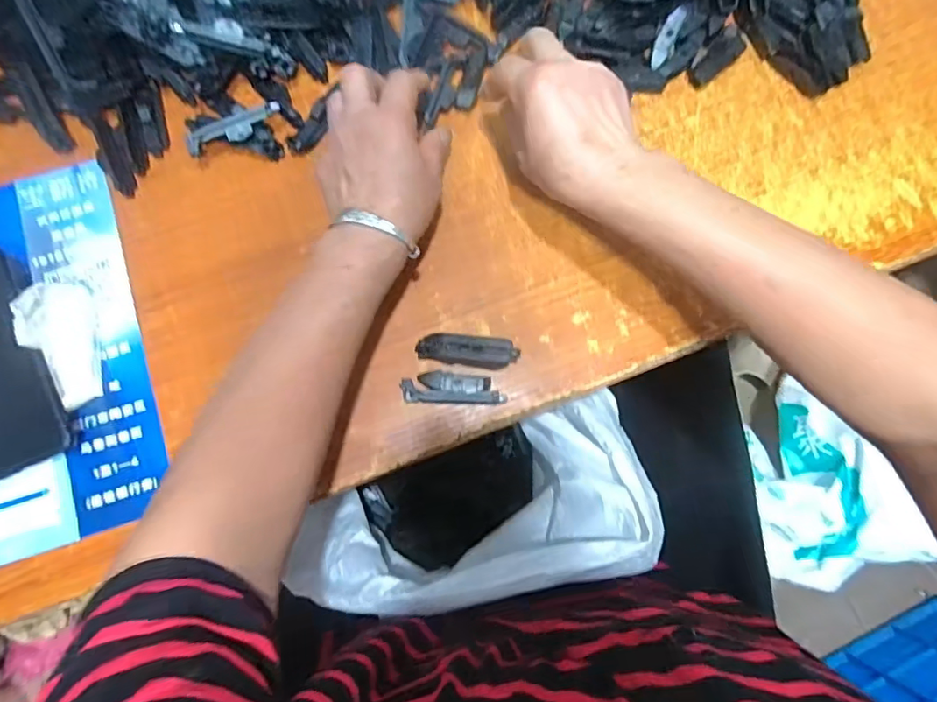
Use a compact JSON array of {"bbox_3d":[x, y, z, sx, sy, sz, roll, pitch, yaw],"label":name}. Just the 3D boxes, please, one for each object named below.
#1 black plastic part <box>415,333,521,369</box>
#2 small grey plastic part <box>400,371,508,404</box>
[{"bbox_3d":[-0.001,0.001,0.385,0.073,0.023,0.021,7,80,2],"label":"black plastic part"},{"bbox_3d":[-0.011,0.027,0.384,0.074,0.014,0.022,1,80,1],"label":"small grey plastic part"}]

